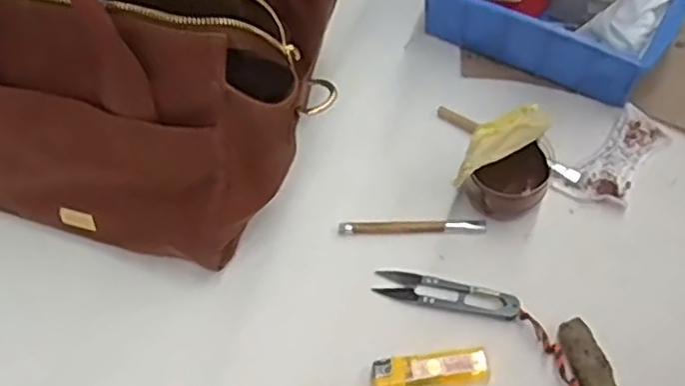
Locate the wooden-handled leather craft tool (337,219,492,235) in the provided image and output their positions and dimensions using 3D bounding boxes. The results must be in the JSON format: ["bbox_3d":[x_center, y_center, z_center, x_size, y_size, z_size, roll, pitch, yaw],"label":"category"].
[{"bbox_3d":[0.053,0.025,0.527,0.110,0.004,0.012,0,61,3],"label":"wooden-handled leather craft tool"}]

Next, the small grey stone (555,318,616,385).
[{"bbox_3d":[0.163,0.110,0.468,0.024,0.004,0.051,-16,62,-6],"label":"small grey stone"}]

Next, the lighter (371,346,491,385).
[{"bbox_3d":[0.060,0.120,0.469,0.078,0.013,0.025,-7,61,-1],"label":"lighter"}]

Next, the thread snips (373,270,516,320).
[{"bbox_3d":[0.074,0.070,0.498,0.102,0.008,0.022,11,62,9],"label":"thread snips"}]

